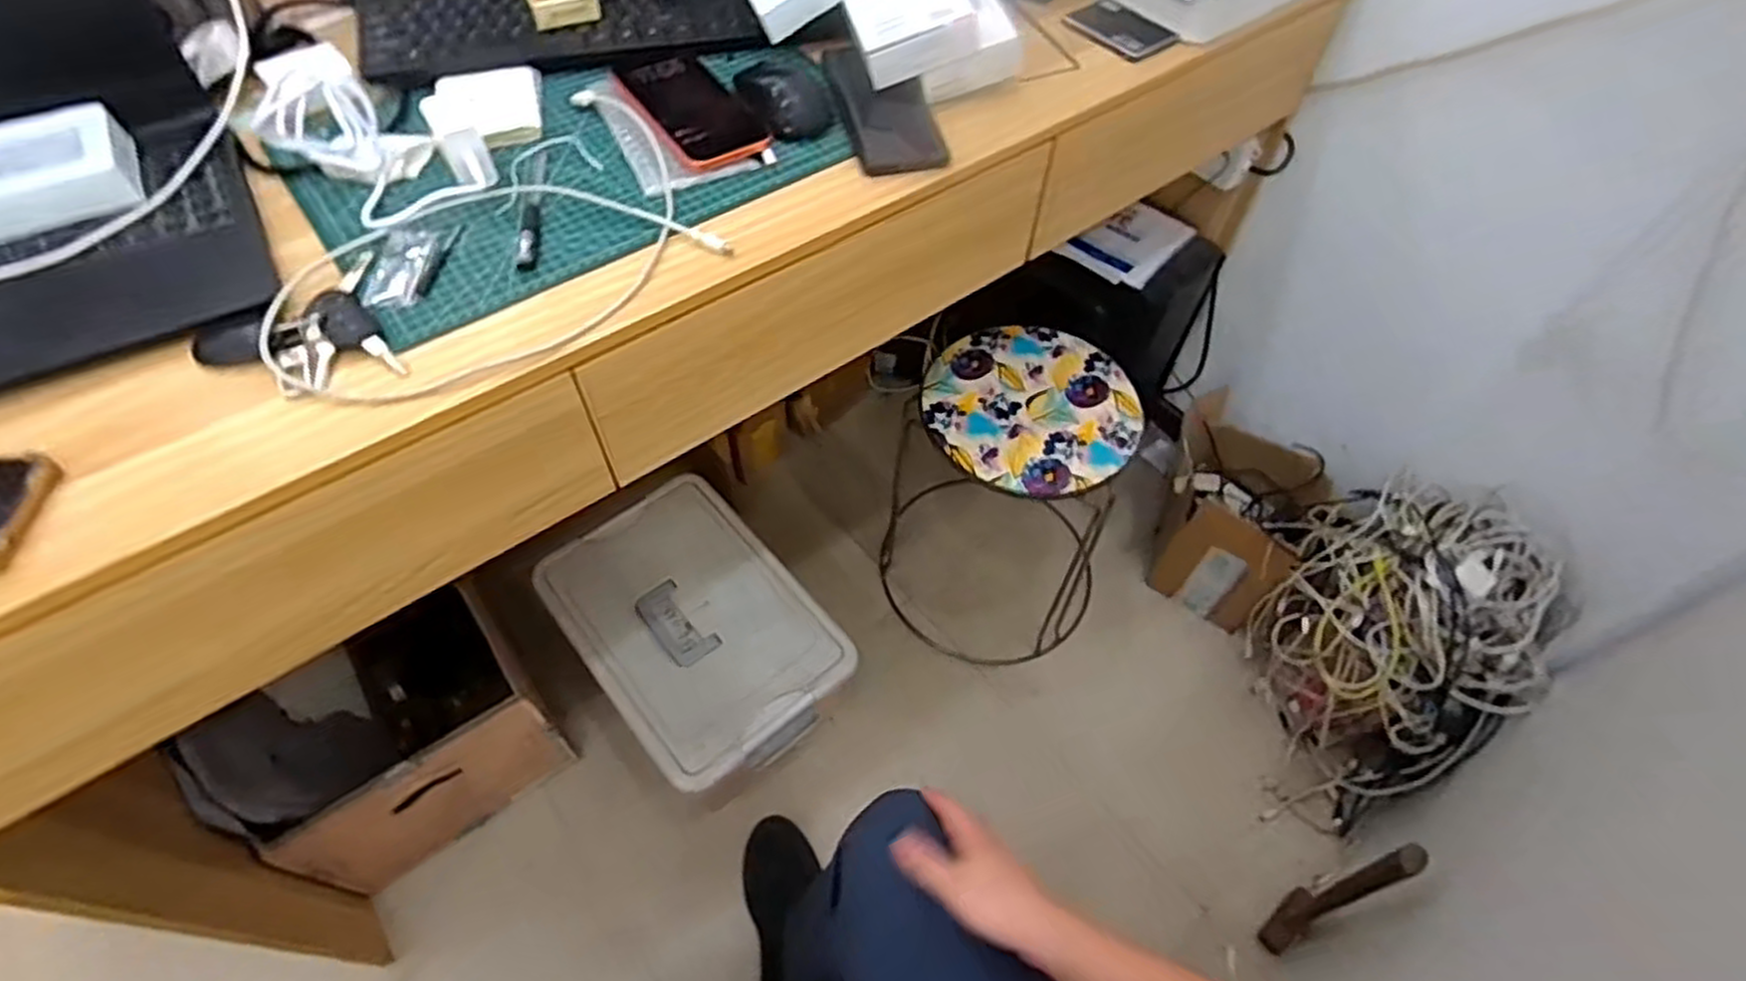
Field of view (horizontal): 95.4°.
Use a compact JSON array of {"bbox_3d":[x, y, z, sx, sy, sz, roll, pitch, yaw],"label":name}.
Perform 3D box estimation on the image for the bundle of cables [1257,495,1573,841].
[{"bbox_3d":[0.718,0.214,1.092,0.301,0.287,0.409,2,55,-1],"label":"bundle of cables"}]

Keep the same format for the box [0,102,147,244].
[{"bbox_3d":[-0.611,-0.218,0.556,0.152,0.036,0.091,-26,60,-19],"label":"box"}]

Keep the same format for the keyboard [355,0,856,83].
[{"bbox_3d":[-0.250,-0.449,0.741,0.415,0.026,0.153,-12,57,-10],"label":"keyboard"}]

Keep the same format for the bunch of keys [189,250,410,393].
[{"bbox_3d":[-0.385,-0.104,0.529,0.112,0.014,0.114,-24,60,-18],"label":"bunch of keys"}]

